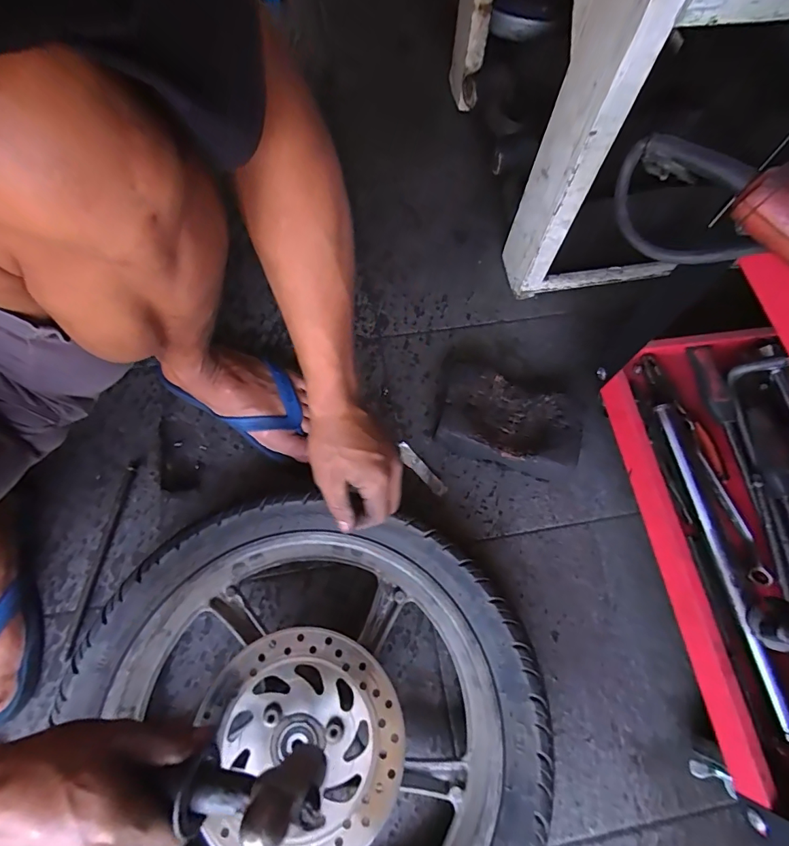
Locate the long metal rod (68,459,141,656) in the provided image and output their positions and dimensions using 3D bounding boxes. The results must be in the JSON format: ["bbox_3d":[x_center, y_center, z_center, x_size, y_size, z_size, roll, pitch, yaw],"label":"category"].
[{"bbox_3d":[-0.338,0.152,0.522,0.010,0.005,0.217,7,69,0],"label":"long metal rod"}]

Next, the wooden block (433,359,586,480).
[{"bbox_3d":[0.146,-0.003,0.570,0.174,0.058,0.109,17,69,4],"label":"wooden block"}]

